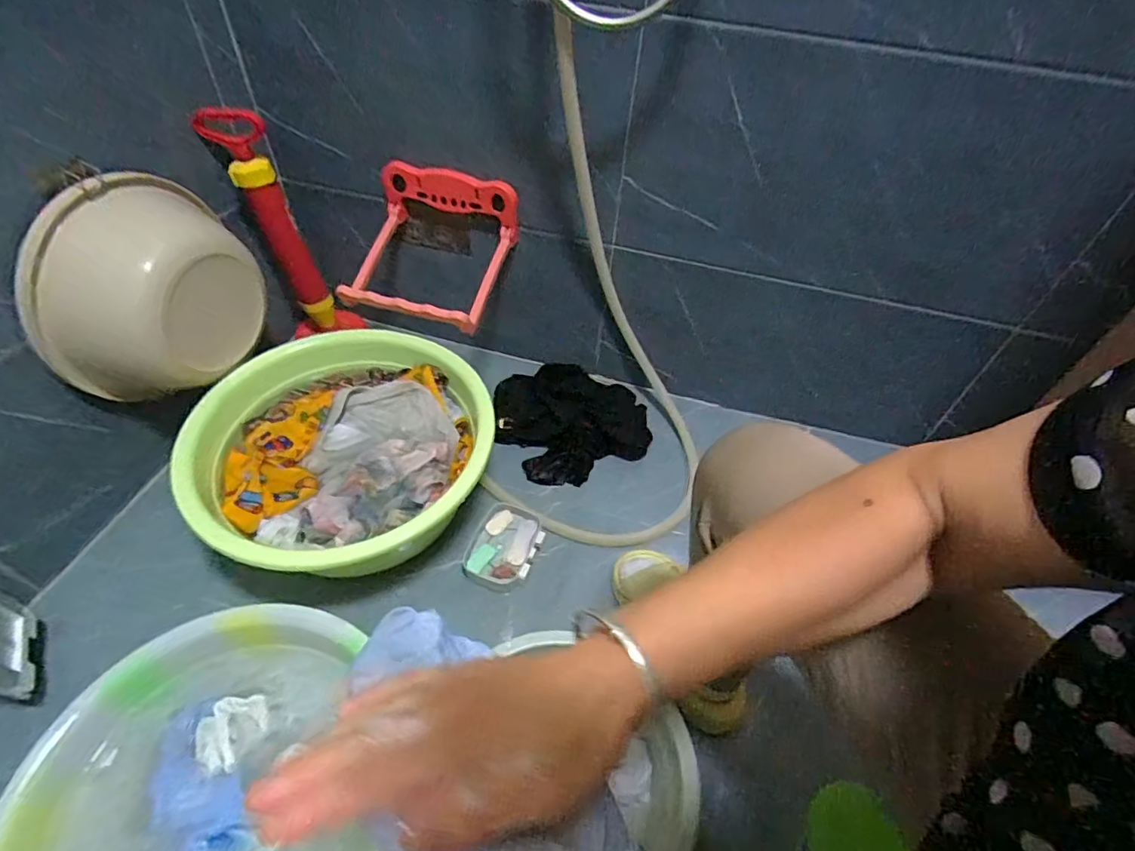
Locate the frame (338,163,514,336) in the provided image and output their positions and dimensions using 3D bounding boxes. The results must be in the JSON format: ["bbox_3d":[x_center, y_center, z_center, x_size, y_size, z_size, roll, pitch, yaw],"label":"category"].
[{"bbox_3d":[-0.236,-0.282,0.839,0.260,0.145,0.220,16,48,10],"label":"frame"}]

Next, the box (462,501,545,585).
[{"bbox_3d":[-0.091,0.174,0.799,0.097,0.026,0.120,16,48,10],"label":"box"}]

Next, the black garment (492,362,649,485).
[{"bbox_3d":[0.007,-0.009,0.946,0.264,0.061,0.216,-3,48,-8],"label":"black garment"}]

